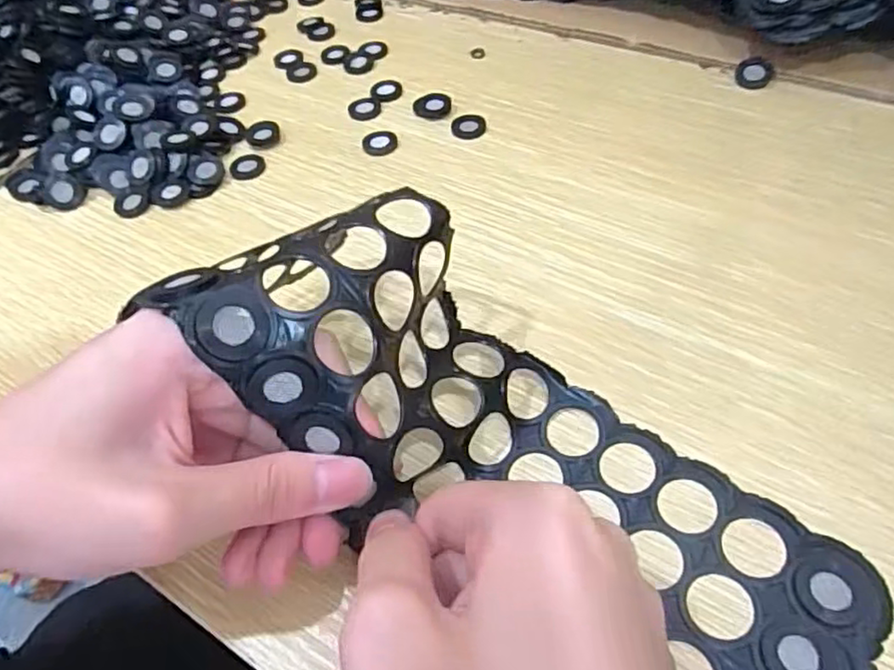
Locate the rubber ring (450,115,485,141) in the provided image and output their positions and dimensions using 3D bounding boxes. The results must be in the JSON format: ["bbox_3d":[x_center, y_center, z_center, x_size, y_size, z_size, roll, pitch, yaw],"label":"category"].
[{"bbox_3d":[0.012,-0.112,0.350,0.019,0.004,0.019,-2,52,3],"label":"rubber ring"}]

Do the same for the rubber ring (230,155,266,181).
[{"bbox_3d":[-0.106,-0.089,0.346,0.018,0.004,0.017,-2,52,3],"label":"rubber ring"}]

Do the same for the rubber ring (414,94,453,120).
[{"bbox_3d":[-0.009,-0.127,0.362,0.021,0.005,0.020,-2,52,3],"label":"rubber ring"}]

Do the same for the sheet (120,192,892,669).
[{"bbox_3d":[0.023,0.042,0.200,0.214,0.043,0.103,37,61,4],"label":"sheet"}]

